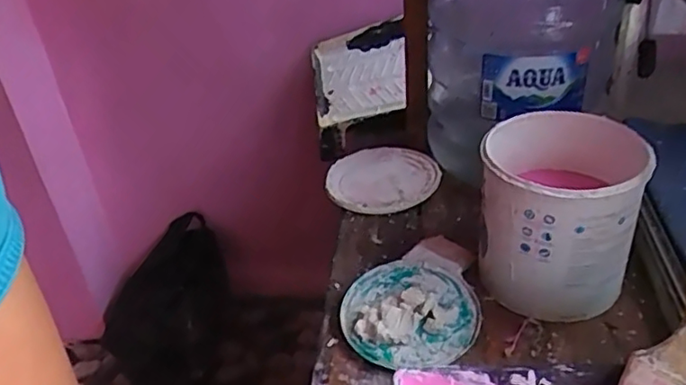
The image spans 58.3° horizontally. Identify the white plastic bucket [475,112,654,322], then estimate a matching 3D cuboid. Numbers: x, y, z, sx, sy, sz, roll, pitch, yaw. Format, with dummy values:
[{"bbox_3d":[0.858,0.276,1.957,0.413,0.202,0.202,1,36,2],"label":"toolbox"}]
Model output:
[{"bbox_3d":[0.252,0.021,0.725,0.166,0.172,0.165,-4,33,3],"label":"white plastic bucket"}]

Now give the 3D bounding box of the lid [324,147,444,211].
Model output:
[{"bbox_3d":[0.062,-0.022,0.985,0.179,0.022,0.165,-4,33,3],"label":"lid"}]

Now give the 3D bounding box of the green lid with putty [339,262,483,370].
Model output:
[{"bbox_3d":[0.078,0.134,0.723,0.157,0.035,0.149,-4,33,3],"label":"green lid with putty"}]

